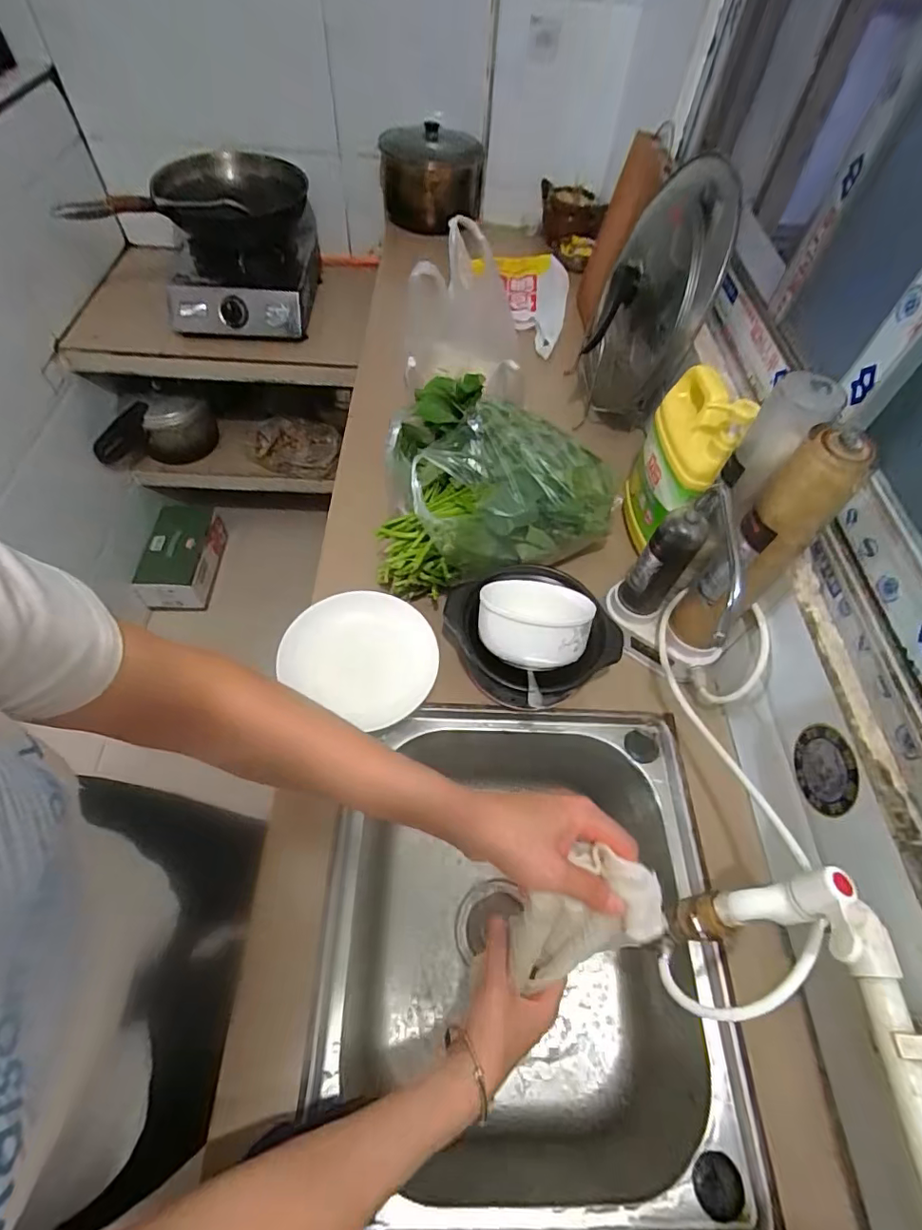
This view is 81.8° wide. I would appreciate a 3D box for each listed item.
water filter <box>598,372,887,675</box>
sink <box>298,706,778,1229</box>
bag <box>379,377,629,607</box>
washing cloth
[{"bbox_3d":[0.281,-0.059,0.507,0.058,0.258,0.052,38,63,19],"label":"water filter"},{"bbox_3d":[0.058,0.343,0.584,0.380,0.193,0.435,1,57,-3],"label":"sink"},{"bbox_3d":[0.036,-0.162,0.665,0.282,0.138,0.217,-10,59,-9],"label":"bag"},{"bbox_3d":[0.078,0.233,0.391,0.046,0.158,0.068,-13,54,-47],"label":"washing cloth"}]

